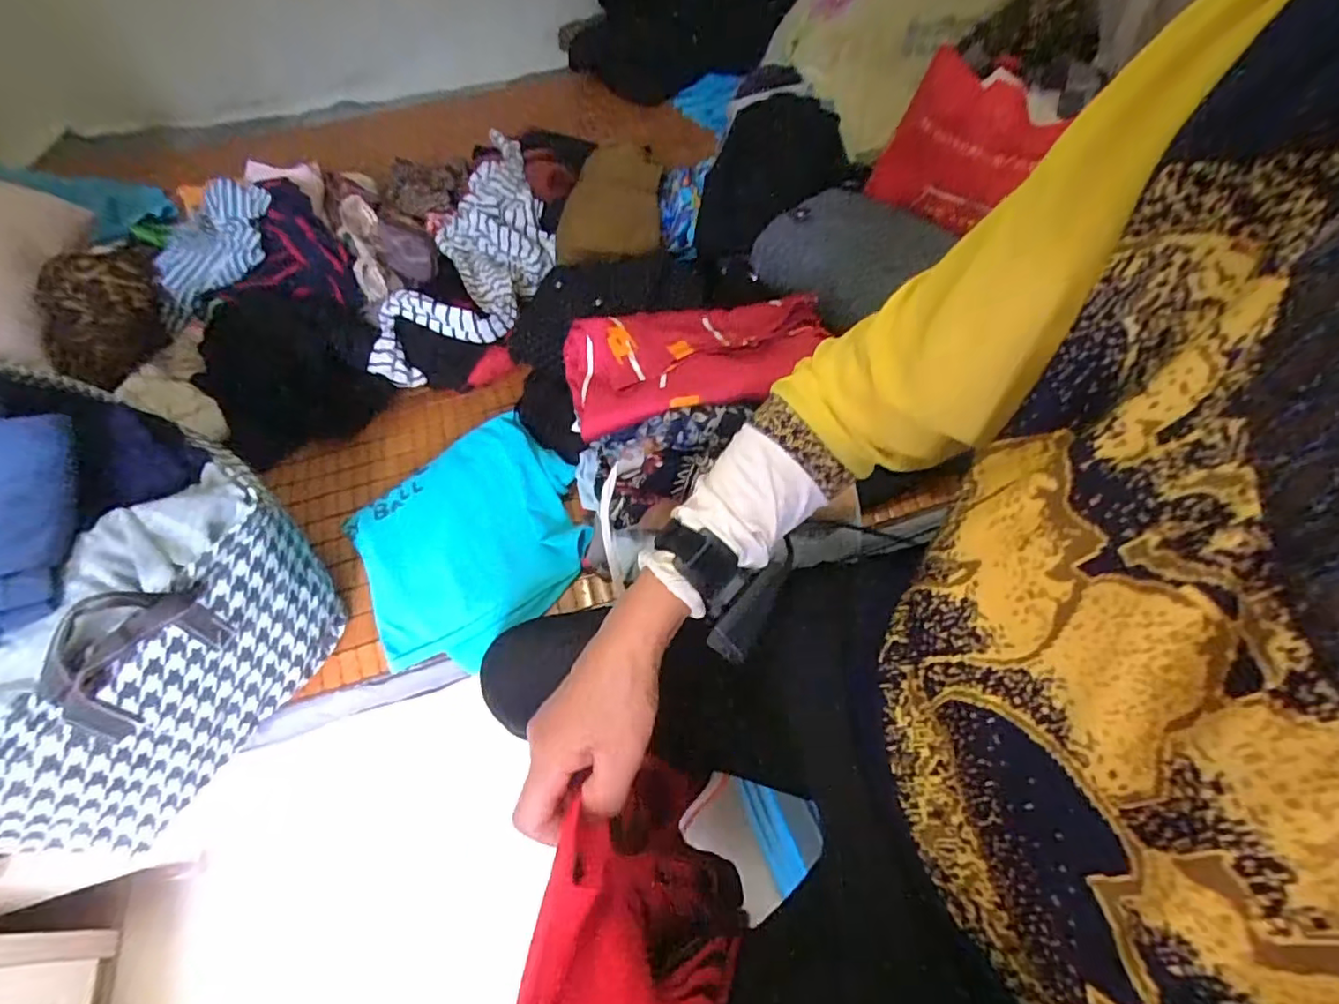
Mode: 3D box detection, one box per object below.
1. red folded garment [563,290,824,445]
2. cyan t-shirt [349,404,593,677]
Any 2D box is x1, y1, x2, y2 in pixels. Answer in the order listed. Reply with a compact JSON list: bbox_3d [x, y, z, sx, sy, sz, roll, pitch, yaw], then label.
[{"bbox_3d":[0.028,-0.141,0.569,0.252,0.039,0.129,-16,57,-7],"label":"red folded garment"},{"bbox_3d":[-0.210,0.040,0.648,0.246,0.079,0.208,-26,58,-13],"label":"cyan t-shirt"}]

